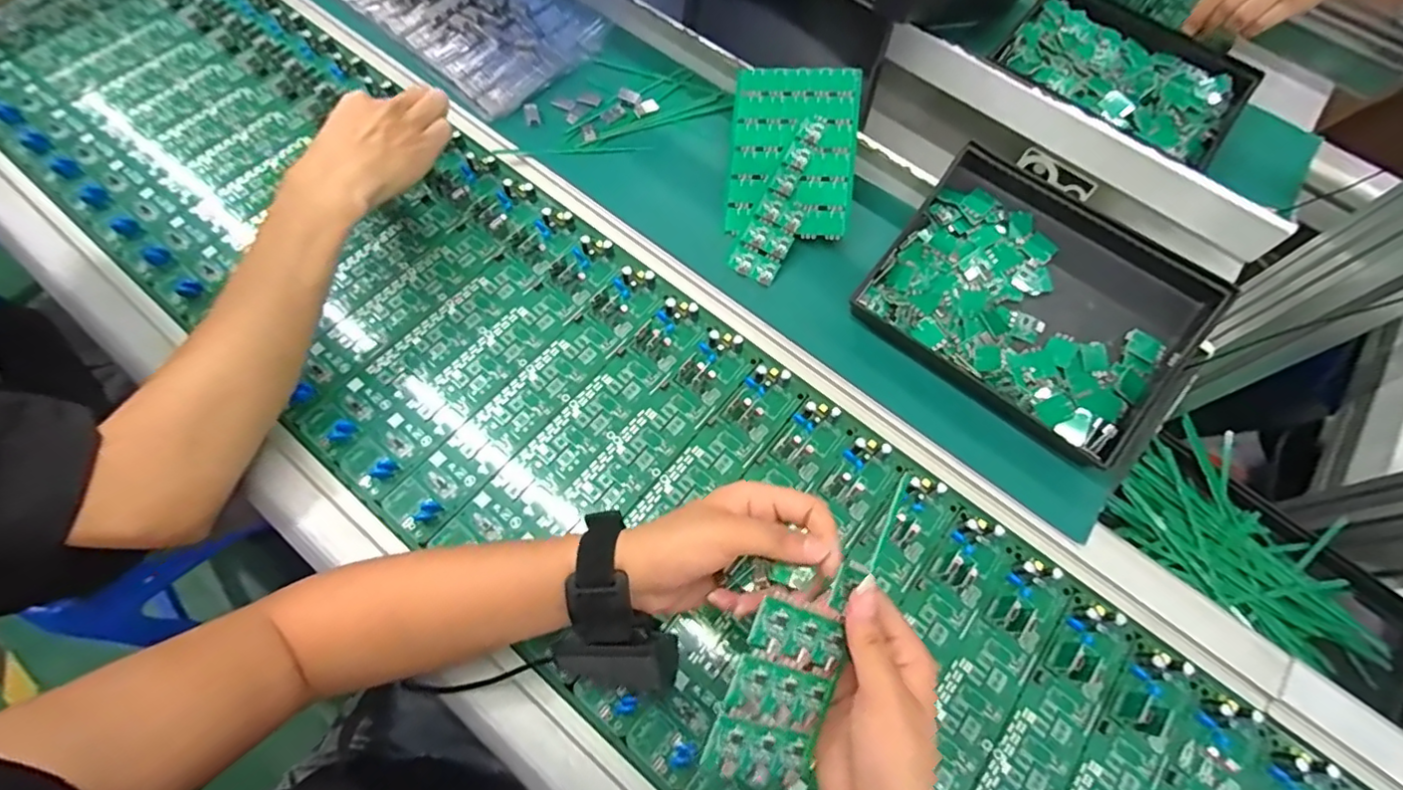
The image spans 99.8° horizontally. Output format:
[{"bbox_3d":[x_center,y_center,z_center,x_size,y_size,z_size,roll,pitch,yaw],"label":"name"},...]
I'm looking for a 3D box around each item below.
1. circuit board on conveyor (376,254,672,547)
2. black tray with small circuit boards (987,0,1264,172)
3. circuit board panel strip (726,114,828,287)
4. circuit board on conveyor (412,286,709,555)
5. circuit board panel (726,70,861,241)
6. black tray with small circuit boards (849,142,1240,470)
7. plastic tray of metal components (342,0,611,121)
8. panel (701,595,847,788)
[{"bbox_3d":[-0.133,-0.005,0.475,0.051,0.014,0.278,37,72,12],"label":"circuit board on conveyor"},{"bbox_3d":[0.429,-0.329,0.600,0.223,0.029,0.187,35,71,12],"label":"black tray with small circuit boards"},{"bbox_3d":[0.073,-0.176,0.528,0.045,0.004,0.162,22,82,7],"label":"circuit board panel strip"},{"bbox_3d":[-0.091,0.021,0.469,0.051,0.014,0.265,36,71,12],"label":"circuit board on conveyor"},{"bbox_3d":[0.084,-0.221,0.537,0.110,0.006,0.160,4,81,8],"label":"circuit board panel"},{"bbox_3d":[0.266,-0.073,0.470,0.235,0.045,0.171,37,82,10],"label":"black tray with small circuit boards"},{"bbox_3d":[-0.258,-0.420,0.631,0.322,0.025,0.161,40,72,13],"label":"plastic tray of metal components"},{"bbox_3d":[0.040,0.144,0.286,0.064,0.004,0.079,32,76,-28],"label":"panel"}]

